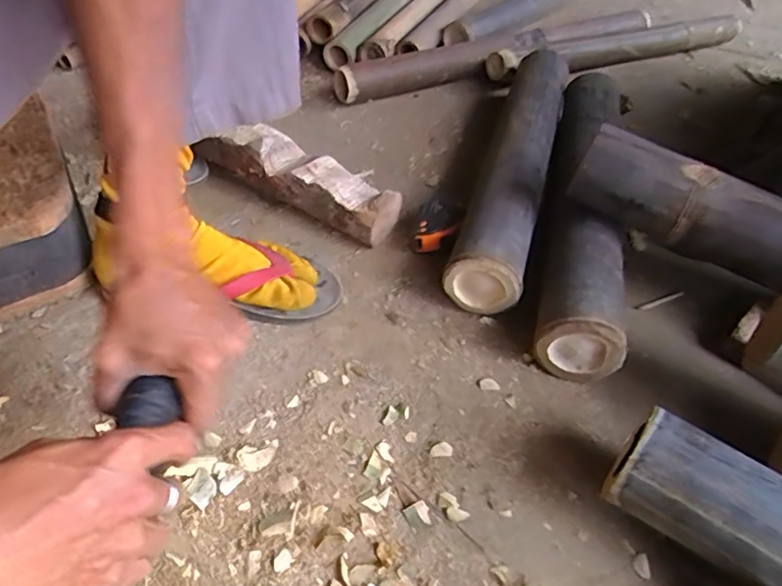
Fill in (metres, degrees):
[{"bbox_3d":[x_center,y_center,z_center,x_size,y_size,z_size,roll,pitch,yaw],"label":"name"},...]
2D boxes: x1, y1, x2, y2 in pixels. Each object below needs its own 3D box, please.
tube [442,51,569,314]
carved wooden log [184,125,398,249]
[{"bbox_3d":[0.163,-0.174,0.741,0.081,0.089,0.503,15,46,9],"label":"tube"},{"bbox_3d":[-0.108,-0.135,0.687,0.245,0.073,0.077,22,48,16],"label":"carved wooden log"}]

